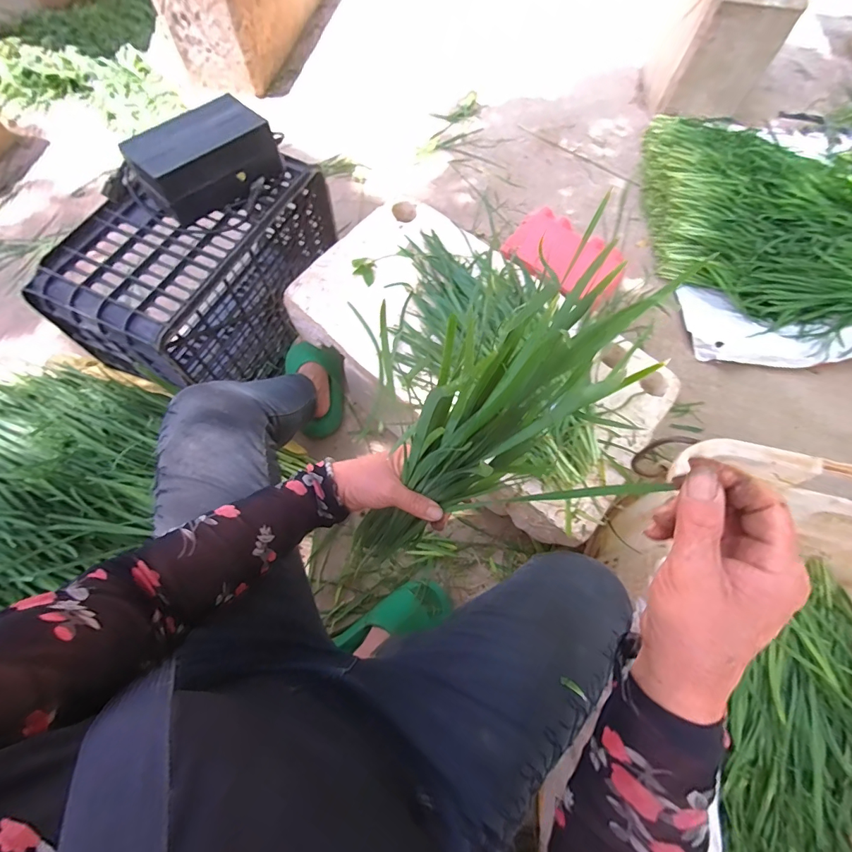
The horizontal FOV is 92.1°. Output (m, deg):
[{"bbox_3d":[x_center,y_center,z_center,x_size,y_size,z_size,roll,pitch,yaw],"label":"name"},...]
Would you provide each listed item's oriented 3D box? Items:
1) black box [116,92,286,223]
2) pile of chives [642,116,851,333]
[{"bbox_3d":[-0.366,-0.448,0.688,0.217,0.089,0.117,-38,74,-17],"label":"black box"},{"bbox_3d":[0.915,-0.569,1.070,0.582,0.131,0.675,3,67,-2],"label":"pile of chives"}]

